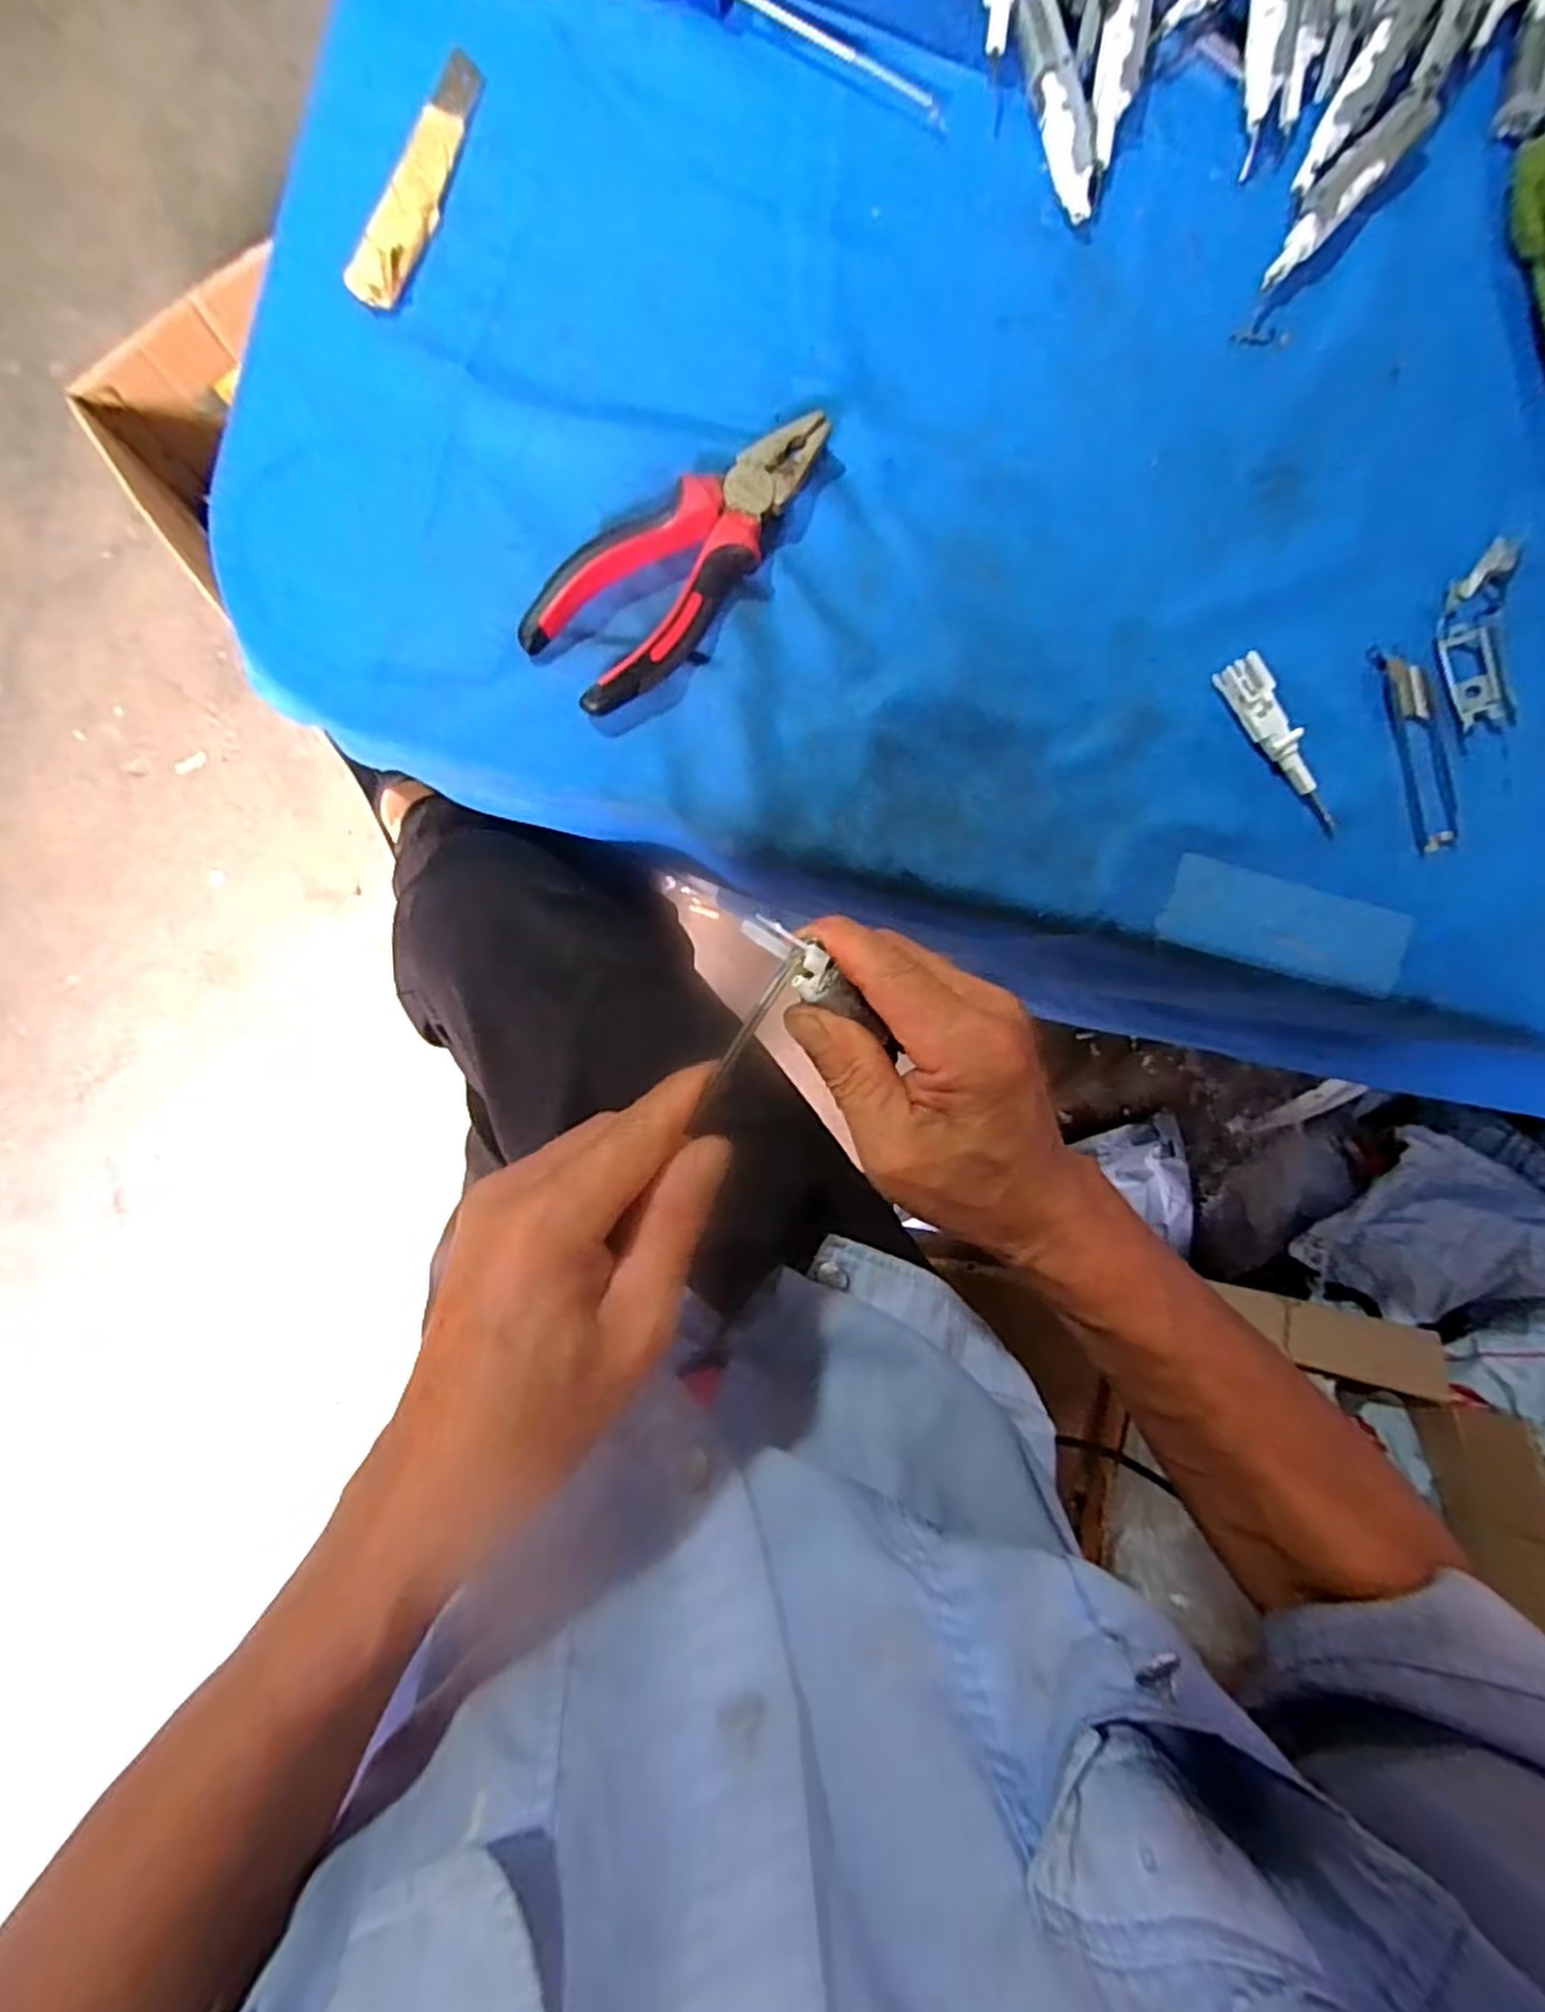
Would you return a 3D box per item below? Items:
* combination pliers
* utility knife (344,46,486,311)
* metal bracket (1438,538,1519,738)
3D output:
[{"bbox_3d":[-0.037,-0.195,0.330,0.060,0.019,0.152,44,87,-3],"label":"combination pliers"},{"bbox_3d":[-0.151,-0.356,0.332,0.024,0.006,0.116,24,88,-3],"label":"utility knife"},{"bbox_3d":[0.326,-0.170,0.356,0.029,0.007,0.086,2,90,-4],"label":"metal bracket"}]

